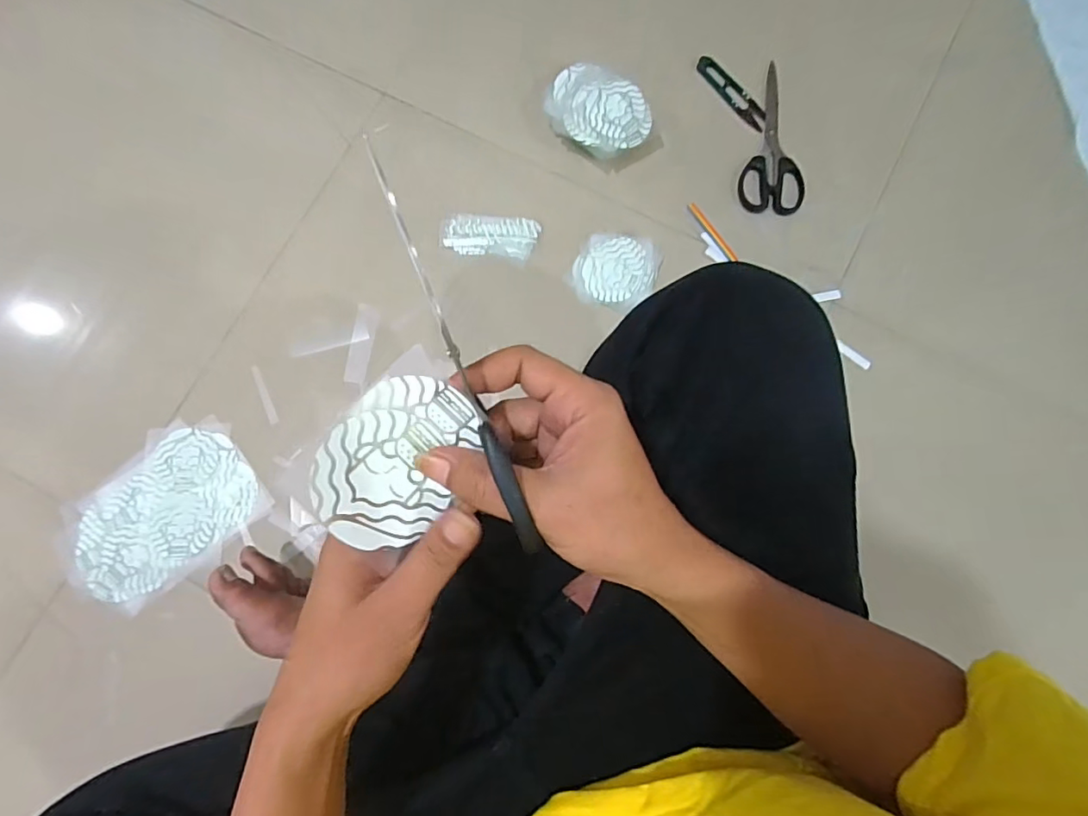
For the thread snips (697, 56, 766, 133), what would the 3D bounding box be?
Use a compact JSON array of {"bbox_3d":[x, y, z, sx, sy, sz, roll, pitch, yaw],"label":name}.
[{"bbox_3d":[0.232,-0.388,0.662,0.023,0.006,0.119,-35,80,-5],"label":"thread snips"}]

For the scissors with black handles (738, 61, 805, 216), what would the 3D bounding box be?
[{"bbox_3d":[0.277,-0.328,0.652,0.073,0.010,0.197,6,80,3],"label":"scissors with black handles"}]

